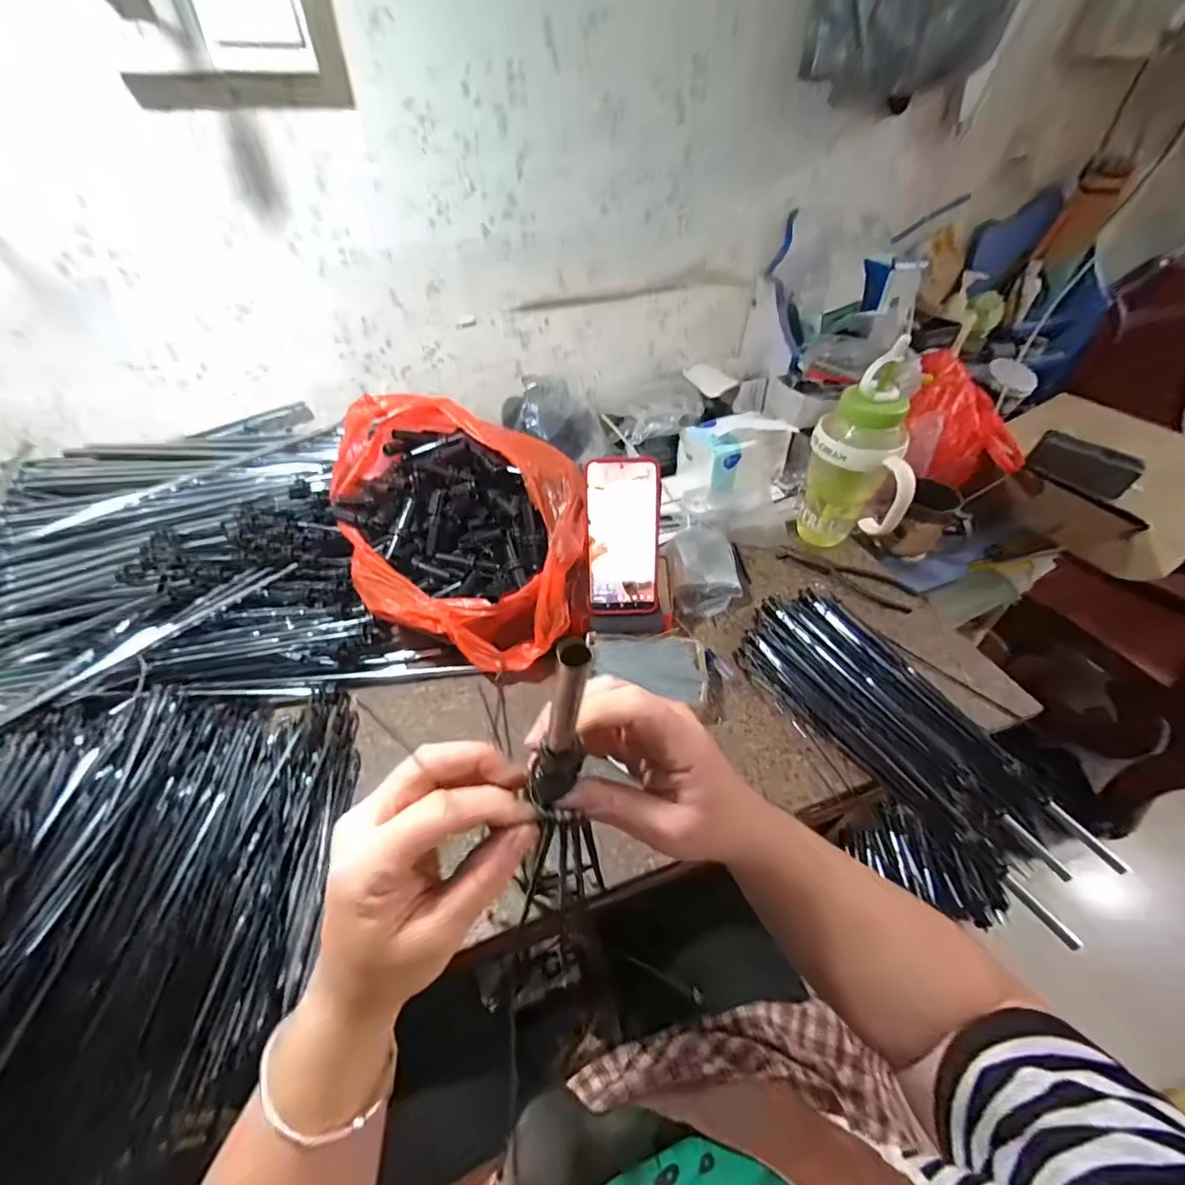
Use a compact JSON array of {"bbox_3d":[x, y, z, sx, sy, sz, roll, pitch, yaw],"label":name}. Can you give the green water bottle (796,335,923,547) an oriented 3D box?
[{"bbox_3d":[0.331,-0.154,0.623,0.122,0.253,0.094,19,49,20],"label":"green water bottle"}]

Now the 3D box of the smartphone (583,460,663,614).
[{"bbox_3d":[0.033,-0.057,0.528,0.078,0.162,0.017,-1,17,1],"label":"smartphone"}]

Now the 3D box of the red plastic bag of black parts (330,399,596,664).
[{"bbox_3d":[-0.141,-0.072,0.554,0.244,0.189,0.273,-22,49,-18],"label":"red plastic bag of black parts"}]

